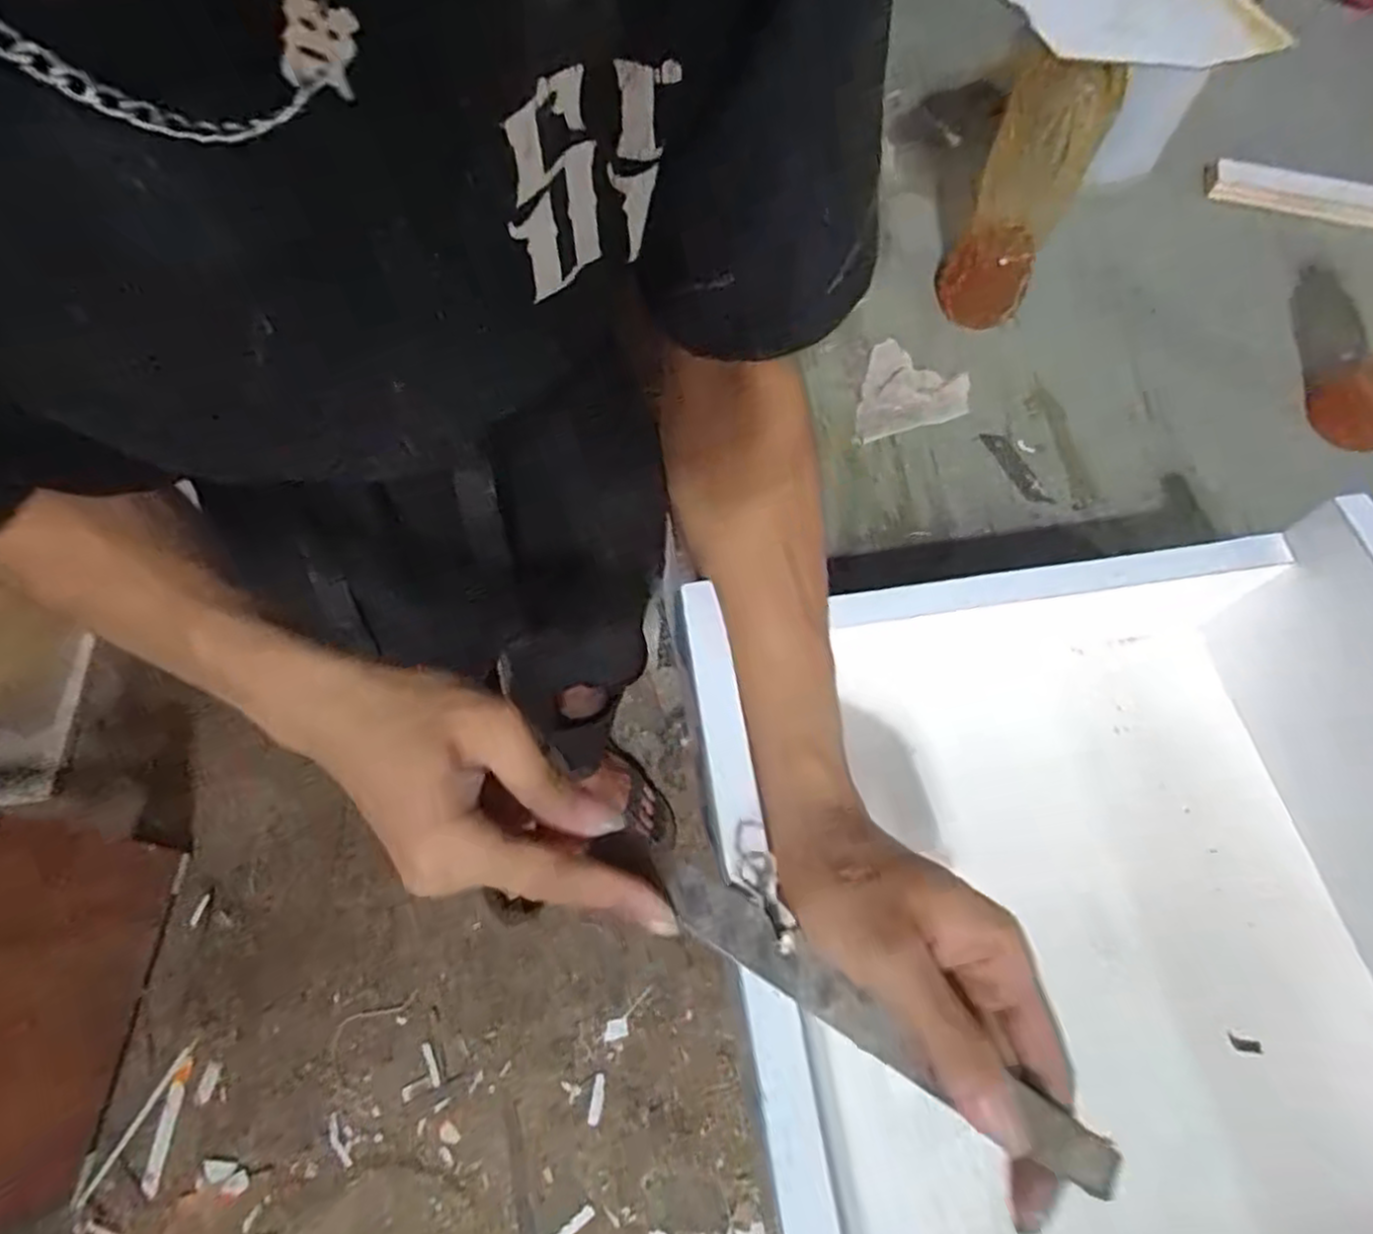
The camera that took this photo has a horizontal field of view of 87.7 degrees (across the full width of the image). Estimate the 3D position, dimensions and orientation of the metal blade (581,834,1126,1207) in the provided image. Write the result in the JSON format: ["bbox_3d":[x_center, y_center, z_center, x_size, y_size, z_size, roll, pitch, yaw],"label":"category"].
[{"bbox_3d":[0.050,0.129,0.251,0.190,0.008,0.022,26,64,18],"label":"metal blade"}]

